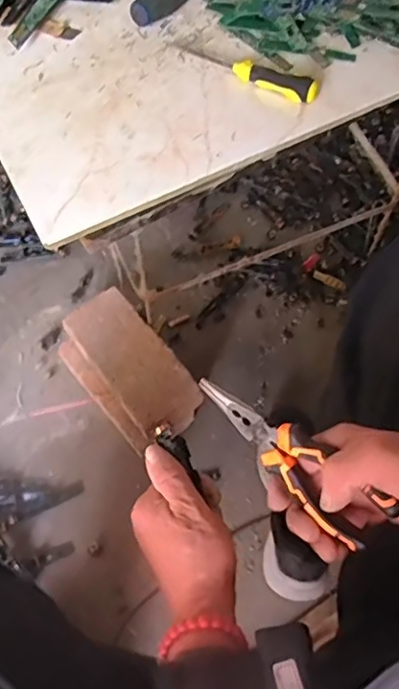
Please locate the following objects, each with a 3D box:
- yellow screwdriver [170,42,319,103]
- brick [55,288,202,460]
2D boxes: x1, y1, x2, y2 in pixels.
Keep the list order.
[{"bbox_3d":[0.046,-0.281,0.578,0.157,0.023,0.025,32,68,16],"label":"yellow screwdriver"},{"bbox_3d":[-0.110,0.041,0.890,0.128,0.082,0.243,-37,68,-16],"label":"brick"}]

